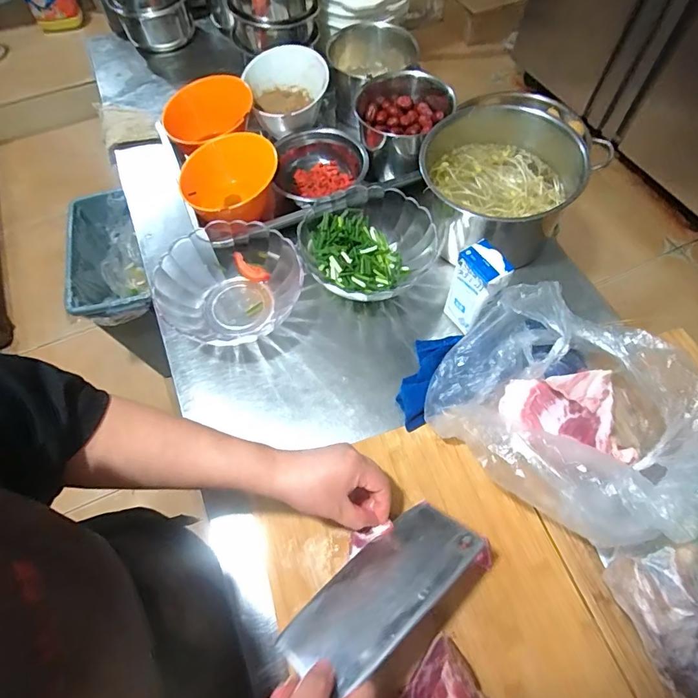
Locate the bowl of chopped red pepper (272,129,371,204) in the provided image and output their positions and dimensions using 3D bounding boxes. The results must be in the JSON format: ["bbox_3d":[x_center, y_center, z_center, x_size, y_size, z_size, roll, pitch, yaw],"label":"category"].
[{"bbox_3d":[-0.047,-0.284,0.718,0.154,0.060,0.167,-1,63,1],"label":"bowl of chopped red pepper"}]

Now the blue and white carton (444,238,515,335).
[{"bbox_3d":[0.163,-0.073,0.561,0.046,0.127,0.064,-29,66,-13],"label":"blue and white carton"}]

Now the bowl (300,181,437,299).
[{"bbox_3d":[0.027,-0.155,0.643,0.194,0.061,0.219,-6,63,-2],"label":"bowl"}]

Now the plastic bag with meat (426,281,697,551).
[{"bbox_3d":[0.232,0.065,0.471,0.261,0.118,0.209,33,68,16],"label":"plastic bag with meat"}]

